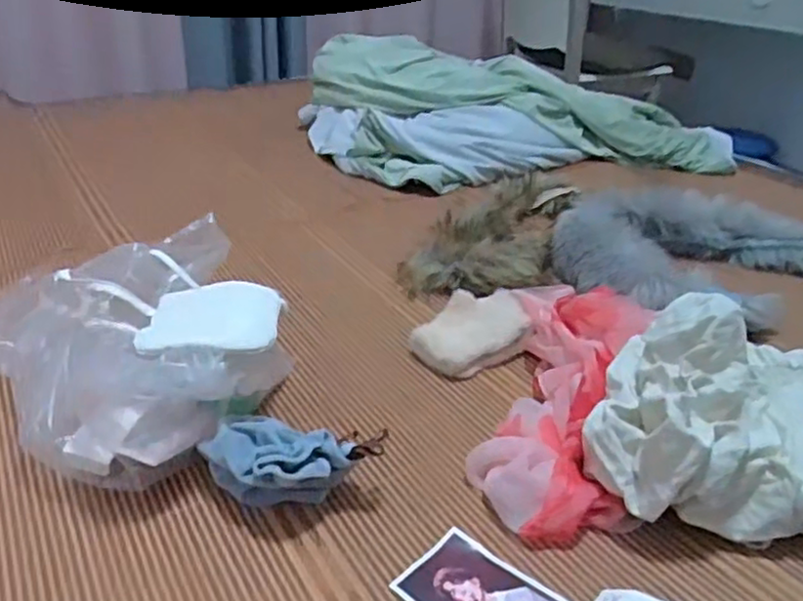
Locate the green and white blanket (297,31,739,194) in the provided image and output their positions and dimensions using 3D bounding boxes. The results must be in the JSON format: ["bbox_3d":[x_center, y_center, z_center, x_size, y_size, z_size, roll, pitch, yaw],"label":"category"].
[{"bbox_3d":[0.209,-0.398,1.446,0.779,0.178,0.543,-7,30,-20],"label":"green and white blanket"}]

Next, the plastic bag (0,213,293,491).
[{"bbox_3d":[-0.250,0.030,0.674,0.247,0.116,0.311,-21,37,-38],"label":"plastic bag"}]

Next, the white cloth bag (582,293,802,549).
[{"bbox_3d":[0.306,0.086,0.558,0.320,0.123,0.169,-5,29,-10],"label":"white cloth bag"}]

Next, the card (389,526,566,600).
[{"bbox_3d":[0.055,0.204,0.485,0.105,0.004,0.072,24,37,37],"label":"card"}]

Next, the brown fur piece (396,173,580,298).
[{"bbox_3d":[0.137,-0.109,1.002,0.177,0.078,0.393,13,29,15],"label":"brown fur piece"}]

